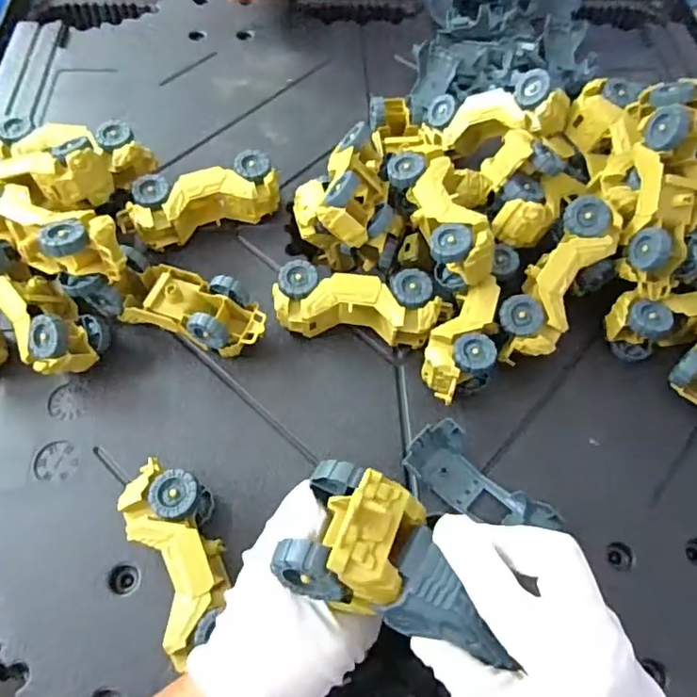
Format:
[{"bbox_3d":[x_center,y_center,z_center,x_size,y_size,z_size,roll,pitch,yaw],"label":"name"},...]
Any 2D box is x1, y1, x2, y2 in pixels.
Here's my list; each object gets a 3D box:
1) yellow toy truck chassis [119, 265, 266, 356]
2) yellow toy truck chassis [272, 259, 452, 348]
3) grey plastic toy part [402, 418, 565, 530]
[{"bbox_3d":[-0.153,-0.036,0.549,0.143,0.062,0.065,18,63,8],"label":"yellow toy truck chassis"},{"bbox_3d":[0.015,-0.041,0.553,0.173,0.051,0.065,4,62,0],"label":"yellow toy truck chassis"},{"bbox_3d":[0.113,0.124,0.493,0.133,0.033,0.055,41,68,18],"label":"grey plastic toy part"}]

